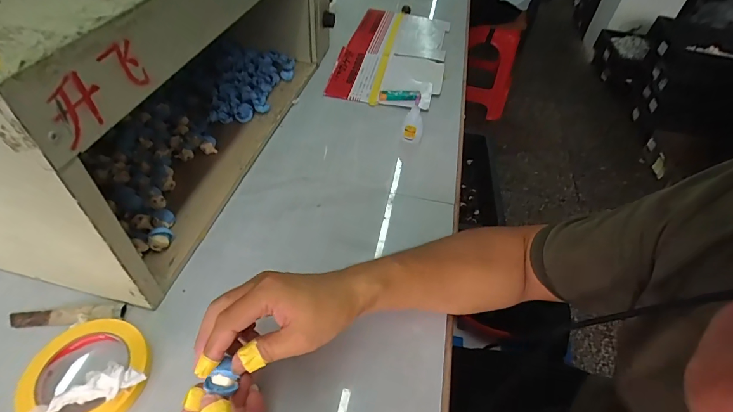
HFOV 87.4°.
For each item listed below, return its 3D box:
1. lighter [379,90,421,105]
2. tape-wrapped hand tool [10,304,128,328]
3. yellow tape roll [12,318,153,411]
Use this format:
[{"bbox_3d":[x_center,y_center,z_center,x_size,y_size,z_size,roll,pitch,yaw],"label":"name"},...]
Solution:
[{"bbox_3d":[0.065,-0.211,0.740,0.078,0.017,0.021,5,49,0],"label":"lighter"},{"bbox_3d":[-0.329,0.122,0.421,0.117,0.011,0.024,-4,42,-3],"label":"tape-wrapped hand tool"},{"bbox_3d":[-0.274,0.164,0.376,0.109,0.022,0.111,2,49,-2],"label":"yellow tape roll"}]

